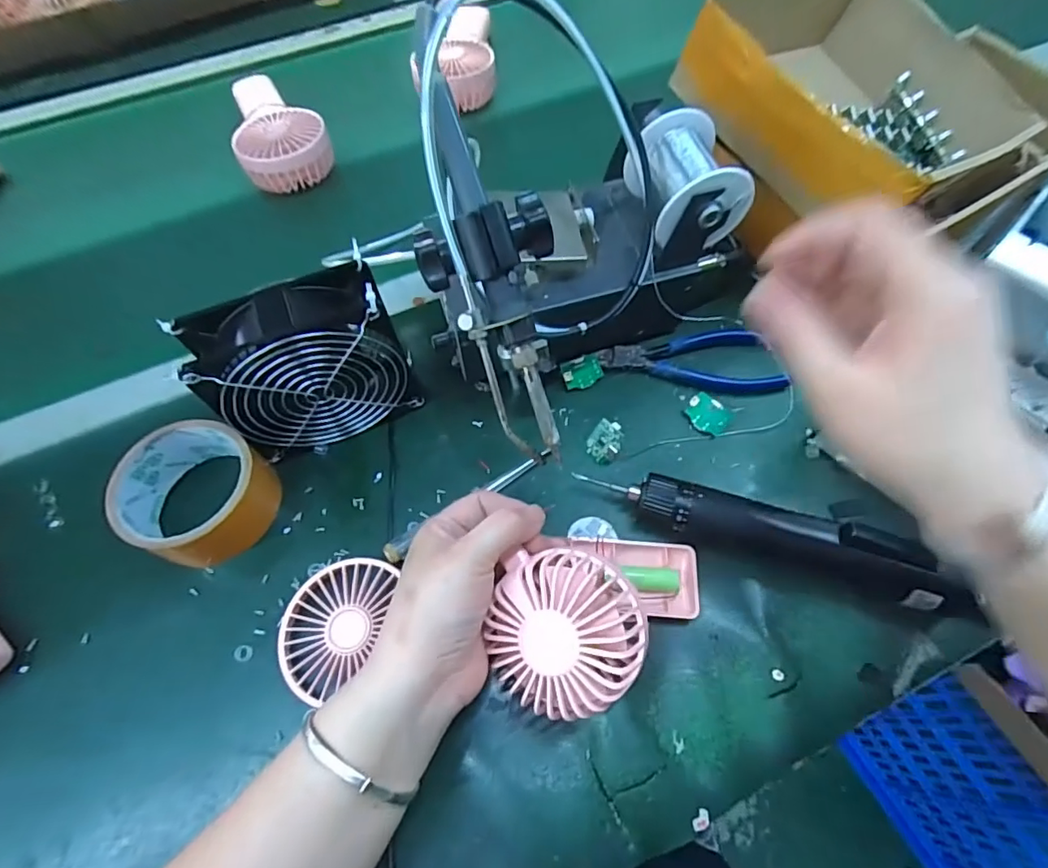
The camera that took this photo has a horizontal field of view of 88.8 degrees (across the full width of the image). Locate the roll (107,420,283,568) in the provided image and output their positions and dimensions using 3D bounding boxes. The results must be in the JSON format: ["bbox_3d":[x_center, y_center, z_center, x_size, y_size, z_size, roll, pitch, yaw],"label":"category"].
[{"bbox_3d":[-0.216,0.040,0.361,0.090,0.056,0.084,-1,63,2],"label":"roll"}]

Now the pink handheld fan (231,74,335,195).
[{"bbox_3d":[-0.260,-0.322,0.551,0.084,0.046,0.174,-26,65,-10],"label":"pink handheld fan"}]

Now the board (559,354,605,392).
[{"bbox_3d":[0.046,-0.047,0.416,0.033,0.004,0.023,-21,93,-15],"label":"board"}]

